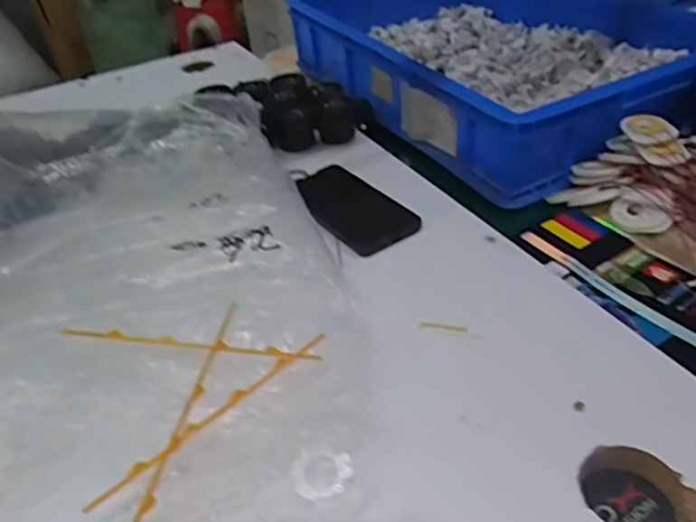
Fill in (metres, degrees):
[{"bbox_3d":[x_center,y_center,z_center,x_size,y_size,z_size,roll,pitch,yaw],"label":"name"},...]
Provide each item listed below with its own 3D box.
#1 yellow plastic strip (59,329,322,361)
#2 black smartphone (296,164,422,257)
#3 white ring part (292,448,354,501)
[{"bbox_3d":[-0.115,0.062,0.445,0.188,0.005,0.009,7,38,-3],"label":"yellow plastic strip"},{"bbox_3d":[0.005,-0.056,0.649,0.079,0.017,0.167,-25,41,-22],"label":"black smartphone"},{"bbox_3d":[-0.017,0.138,0.389,0.038,0.004,0.032,3,38,13],"label":"white ring part"}]

